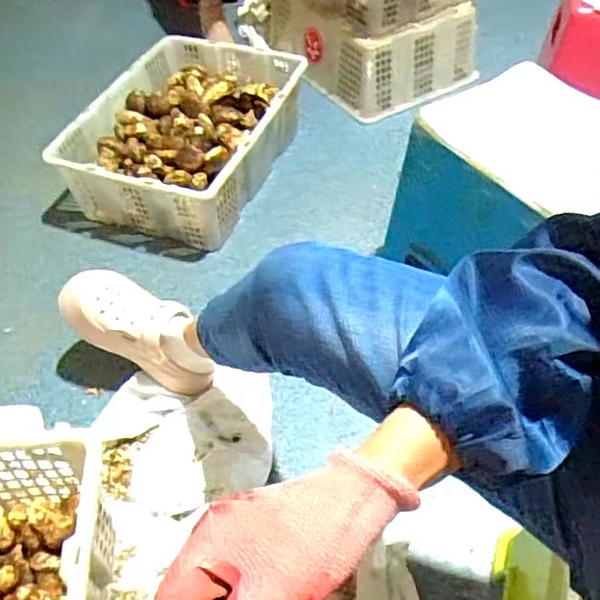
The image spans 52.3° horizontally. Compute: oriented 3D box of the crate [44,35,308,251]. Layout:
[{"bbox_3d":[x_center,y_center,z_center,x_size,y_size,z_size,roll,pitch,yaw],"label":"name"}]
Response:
[{"bbox_3d":[-0.203,-0.343,1.240,0.341,0.166,0.514,15,53,16],"label":"crate"}]

